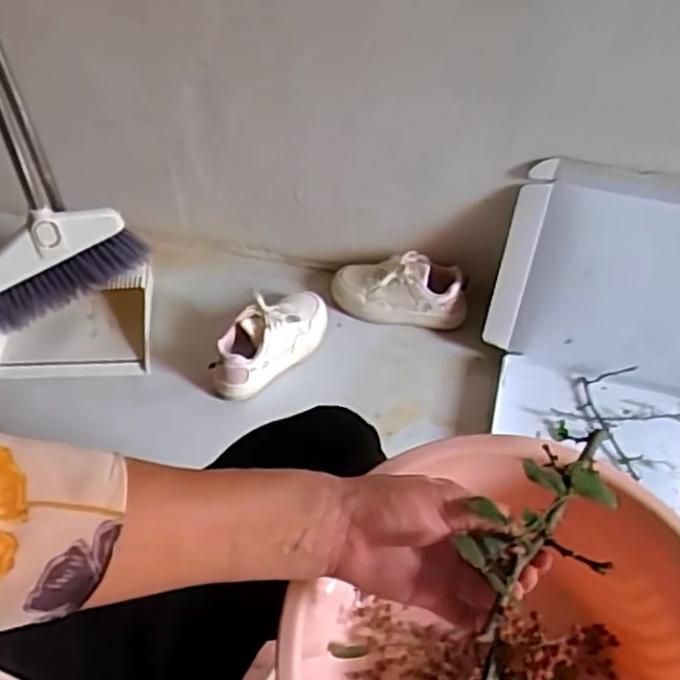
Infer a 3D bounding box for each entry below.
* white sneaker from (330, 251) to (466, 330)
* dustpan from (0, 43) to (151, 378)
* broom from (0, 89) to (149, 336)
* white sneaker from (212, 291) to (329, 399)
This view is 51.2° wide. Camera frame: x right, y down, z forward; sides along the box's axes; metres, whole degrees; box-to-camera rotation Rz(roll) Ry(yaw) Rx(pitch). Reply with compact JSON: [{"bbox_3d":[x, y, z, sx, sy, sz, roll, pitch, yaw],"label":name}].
[{"bbox_3d":[0.105,-0.093,1.275,0.241,0.106,0.078,9,53,7],"label":"white sneaker"},{"bbox_3d":[-0.470,-0.257,1.004,0.263,0.808,0.226,1,52,1],"label":"dustpan"},{"bbox_3d":[-0.478,-0.351,0.919,0.286,0.896,0.077,-21,55,-16],"label":"broom"},{"bbox_3d":[-0.120,-0.002,1.227,0.235,0.104,0.088,-35,60,-24],"label":"white sneaker"}]

